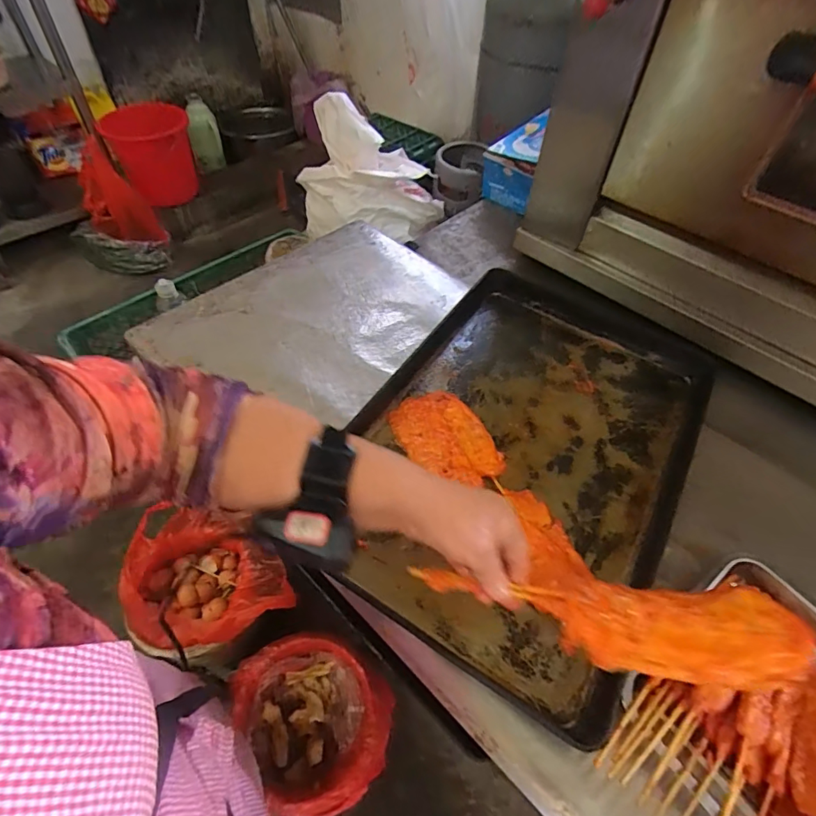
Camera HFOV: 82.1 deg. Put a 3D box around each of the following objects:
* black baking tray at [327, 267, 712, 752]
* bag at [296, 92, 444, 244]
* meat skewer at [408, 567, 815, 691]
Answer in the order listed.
[{"bbox_3d":[0.187,0.024,0.676,0.411,0.038,0.671,27,56,17],"label":"black baking tray"},{"bbox_3d":[-0.090,-0.582,1.154,0.342,0.255,0.276,3,52,0],"label":"bag"},{"bbox_3d":[0.141,0.151,0.345,0.264,0.022,0.069,4,52,13],"label":"meat skewer"}]

